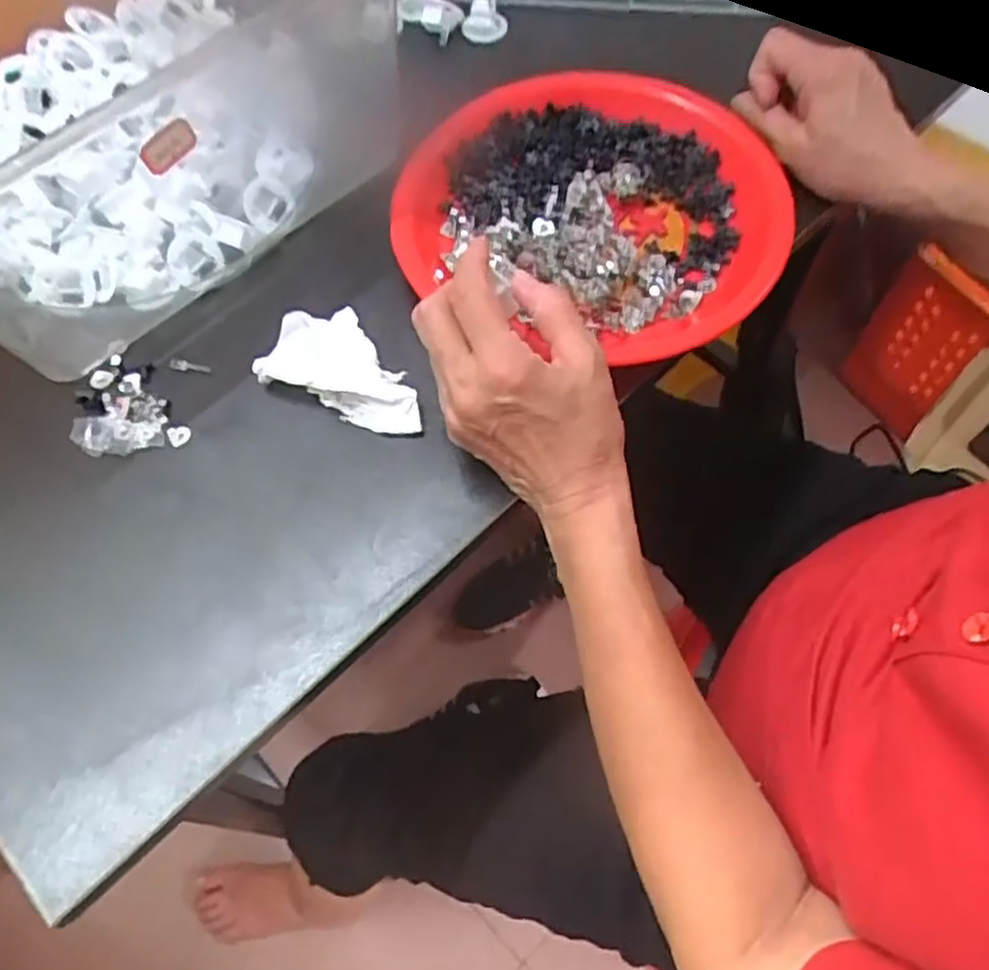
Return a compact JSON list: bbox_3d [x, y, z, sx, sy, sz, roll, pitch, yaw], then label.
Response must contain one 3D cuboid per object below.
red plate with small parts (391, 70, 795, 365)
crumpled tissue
[{"bbox_3d":[0.056,-0.165,0.455,0.220,0.036,0.202,-1,63,2],"label":"red plate with small parts"},{"bbox_3d":[-0.084,-0.072,0.435,0.108,0.020,0.062,21,66,12],"label":"crumpled tissue"}]

